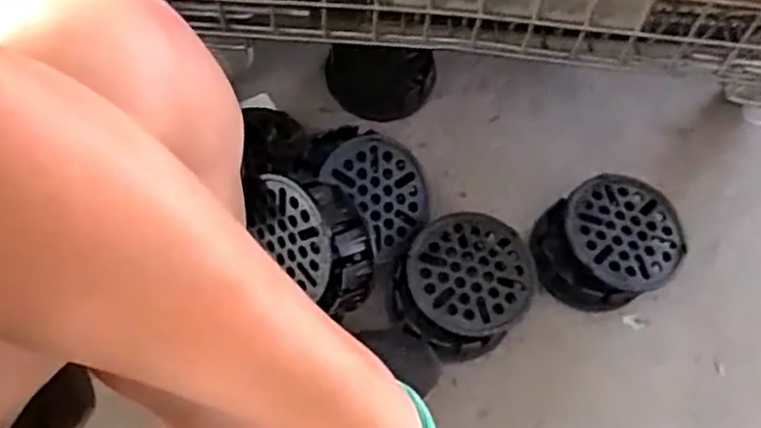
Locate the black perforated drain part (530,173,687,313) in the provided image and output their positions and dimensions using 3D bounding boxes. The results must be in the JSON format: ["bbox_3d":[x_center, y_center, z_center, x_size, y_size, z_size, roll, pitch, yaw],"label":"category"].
[{"bbox_3d":[0.253,0.033,0.792,0.163,0.055,0.136,-22,68,-10],"label":"black perforated drain part"}]

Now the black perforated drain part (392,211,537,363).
[{"bbox_3d":[0.090,0.077,0.768,0.135,0.056,0.156,42,71,15],"label":"black perforated drain part"}]

